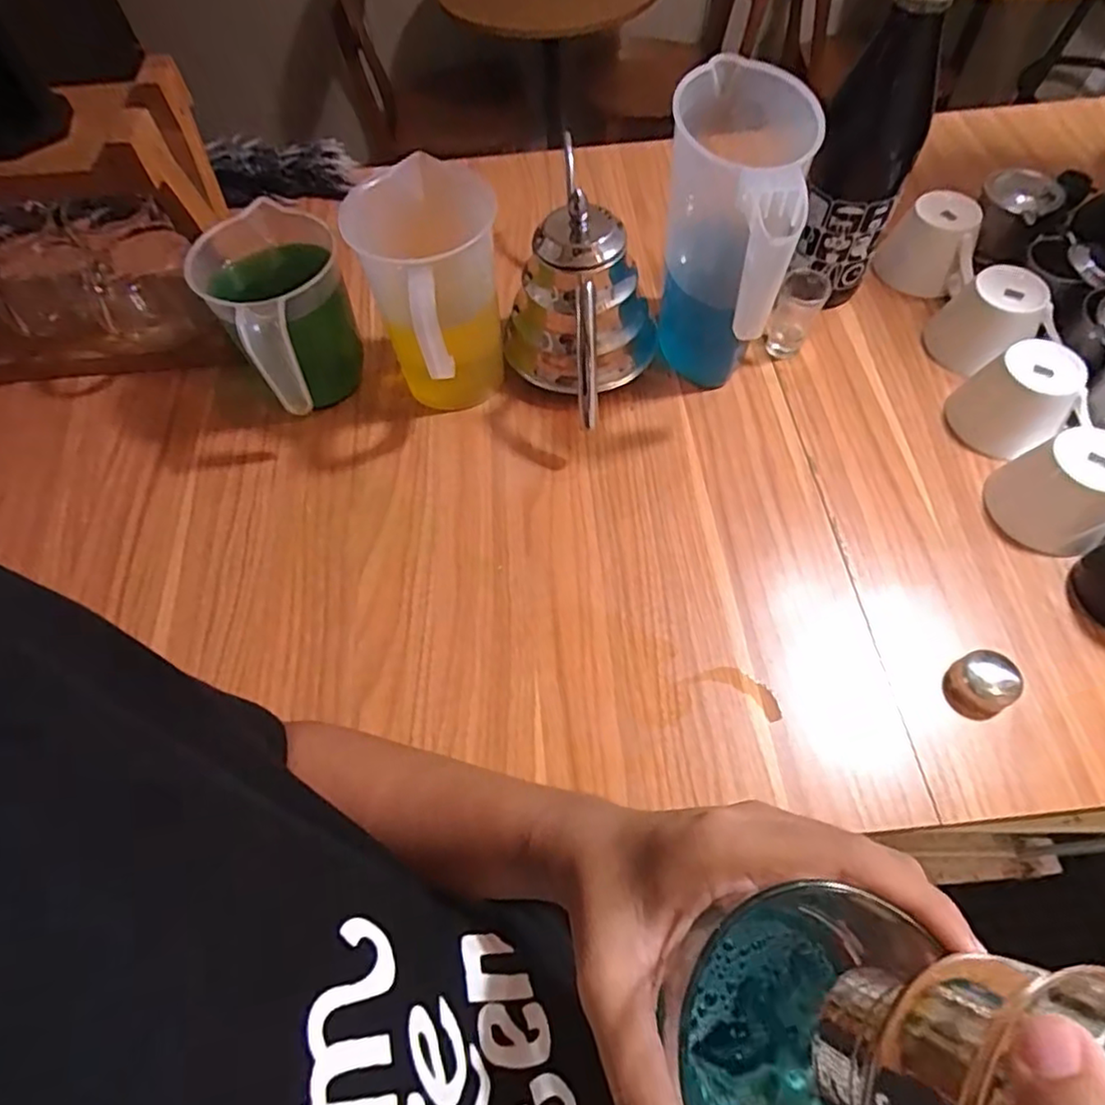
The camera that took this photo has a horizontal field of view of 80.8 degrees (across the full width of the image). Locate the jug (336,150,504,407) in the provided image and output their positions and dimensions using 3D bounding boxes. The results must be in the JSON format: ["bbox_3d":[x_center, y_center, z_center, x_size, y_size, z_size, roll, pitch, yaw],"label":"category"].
[{"bbox_3d":[-0.092,-0.202,0.547,0.108,0.173,0.133,-26,62,-13],"label":"jug"}]

